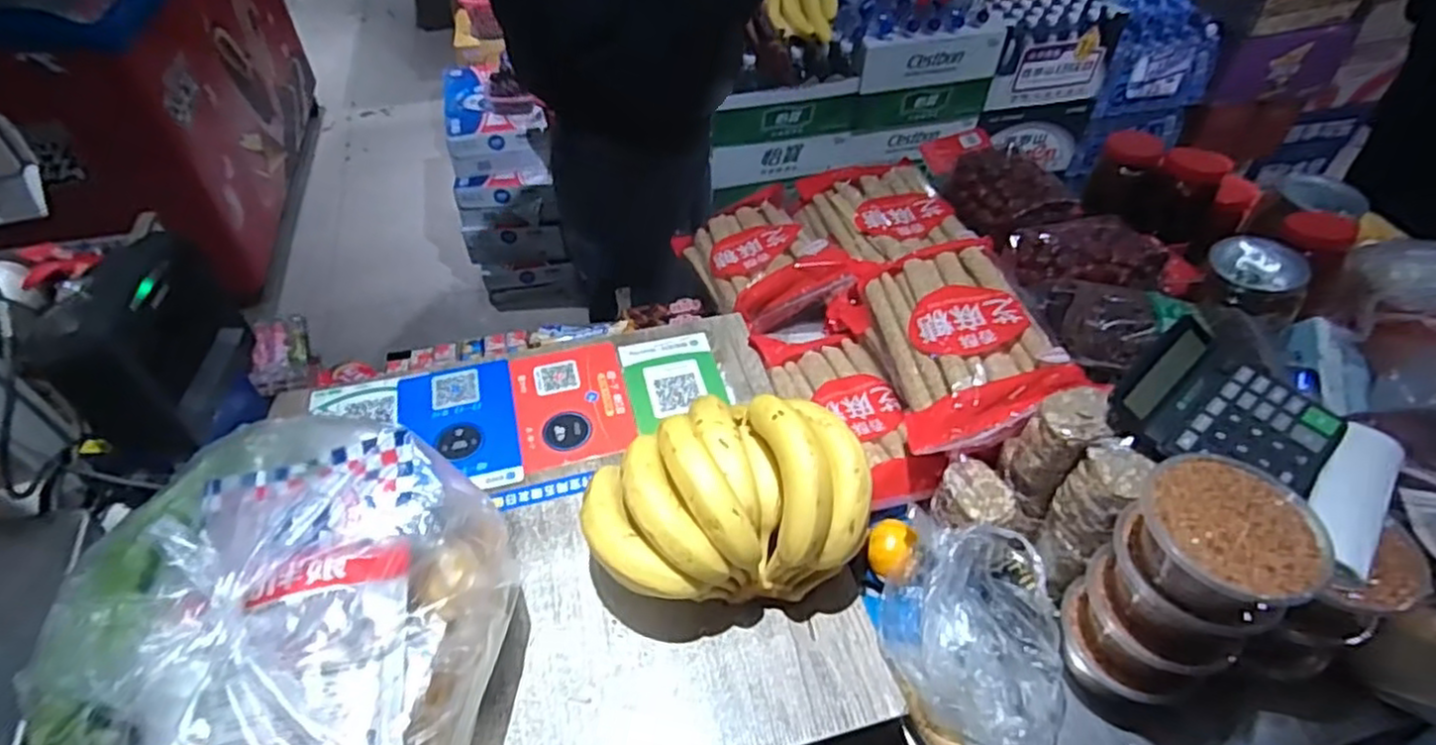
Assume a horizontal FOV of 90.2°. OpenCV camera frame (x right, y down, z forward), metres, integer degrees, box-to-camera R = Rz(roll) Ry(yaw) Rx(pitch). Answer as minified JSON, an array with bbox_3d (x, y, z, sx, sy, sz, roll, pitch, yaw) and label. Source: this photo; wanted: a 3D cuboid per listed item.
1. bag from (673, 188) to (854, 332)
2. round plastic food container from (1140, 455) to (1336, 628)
[{"bbox_3d":[0.053,-0.151,0.963,0.172,0.053,0.248,-27,45,-2],"label":"bag"},{"bbox_3d":[0.352,0.119,0.504,0.101,0.060,0.110,0,48,0],"label":"round plastic food container"}]

